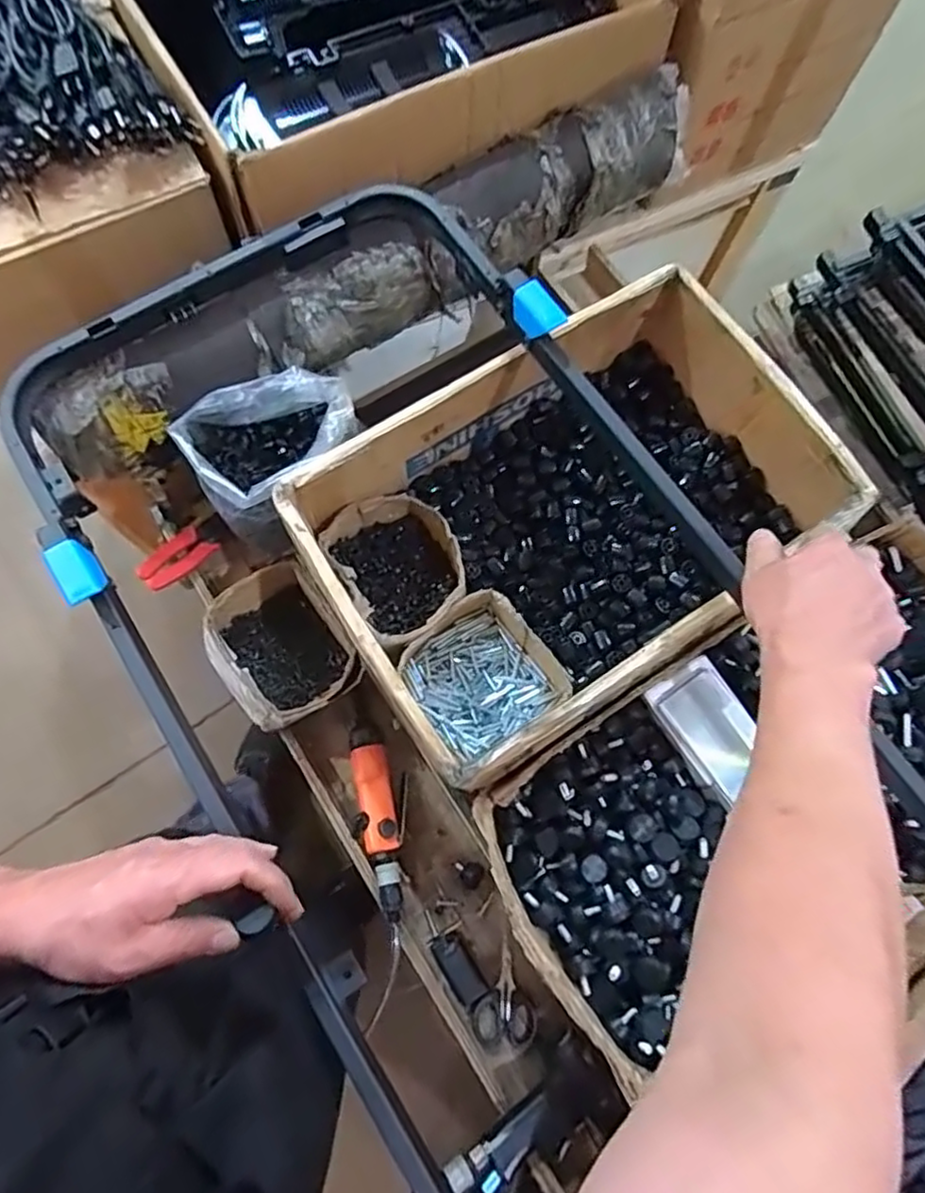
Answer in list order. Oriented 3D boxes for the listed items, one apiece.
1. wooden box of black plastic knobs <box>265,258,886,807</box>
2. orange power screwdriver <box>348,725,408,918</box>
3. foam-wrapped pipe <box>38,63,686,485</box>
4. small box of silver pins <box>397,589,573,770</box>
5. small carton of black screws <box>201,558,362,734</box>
[{"bbox_3d":[0.118,-0.078,0.720,0.534,0.158,0.361,-31,76,-10],"label":"wooden box of black plastic knobs"},{"bbox_3d":[-0.095,0.248,0.731,0.063,0.039,0.207,-4,73,-3],"label":"orange power screwdriver"},{"bbox_3d":[-0.078,-0.387,0.743,0.847,0.102,0.137,-35,77,-11],"label":"foam-wrapped pipe"},{"bbox_3d":[0.021,0.087,0.715,0.143,0.063,0.148,-32,76,-11],"label":"small box of silver pins"},{"bbox_3d":[-0.211,0.061,0.755,0.140,0.100,0.178,-32,77,-11],"label":"small carton of black screws"}]

